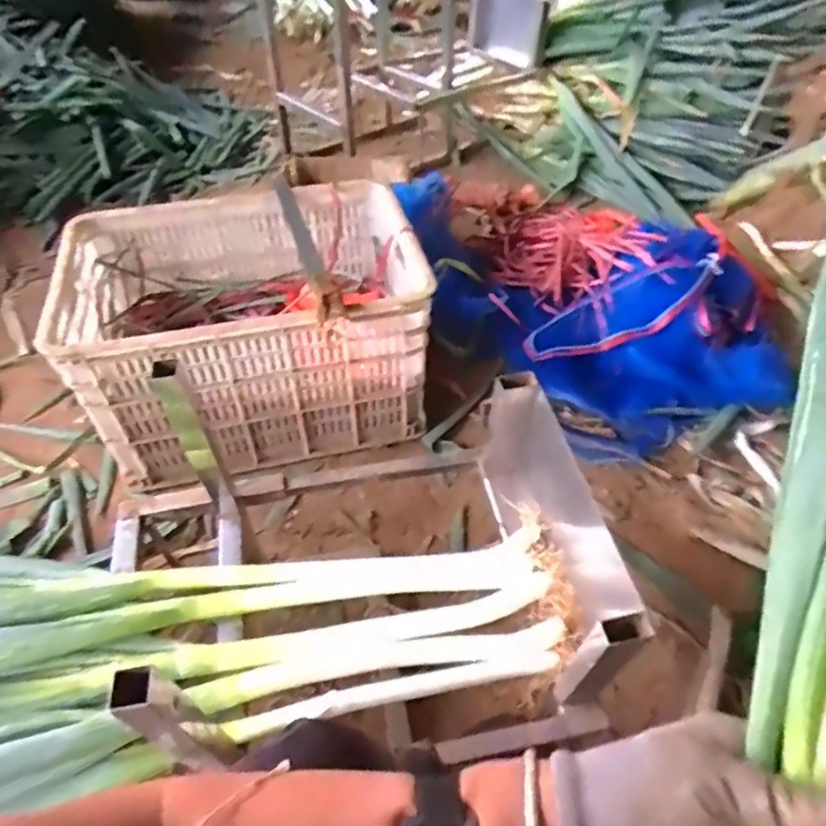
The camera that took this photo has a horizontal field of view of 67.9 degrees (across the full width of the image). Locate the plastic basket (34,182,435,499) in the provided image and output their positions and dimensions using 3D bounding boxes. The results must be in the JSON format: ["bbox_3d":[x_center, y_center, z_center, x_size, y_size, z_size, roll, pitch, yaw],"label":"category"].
[{"bbox_3d":[-0.249,-0.129,0.997,0.524,0.292,0.411,-12,48,-12],"label":"plastic basket"}]

